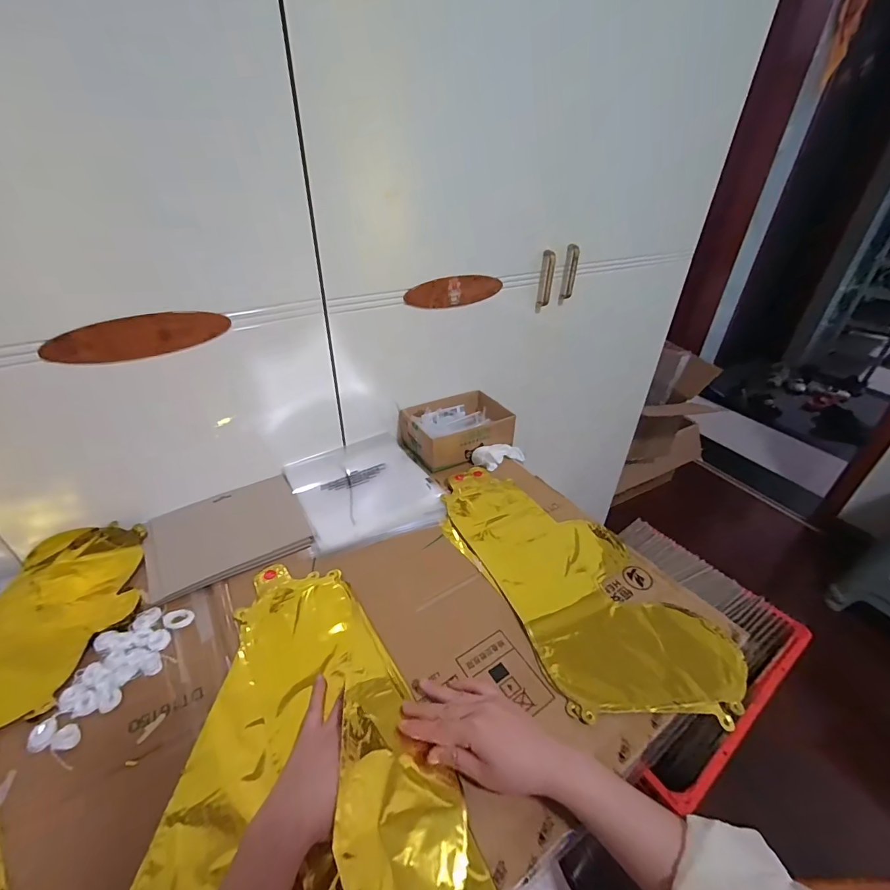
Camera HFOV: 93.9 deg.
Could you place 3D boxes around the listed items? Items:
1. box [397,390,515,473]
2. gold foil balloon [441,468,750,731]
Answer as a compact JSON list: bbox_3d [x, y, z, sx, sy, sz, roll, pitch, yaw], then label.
[{"bbox_3d":[0.021,-0.034,0.788,0.191,0.062,0.143,-17,39,-24],"label":"box"},{"bbox_3d":[0.155,0.161,0.563,0.211,0.011,0.428,-16,38,-23],"label":"gold foil balloon"}]

